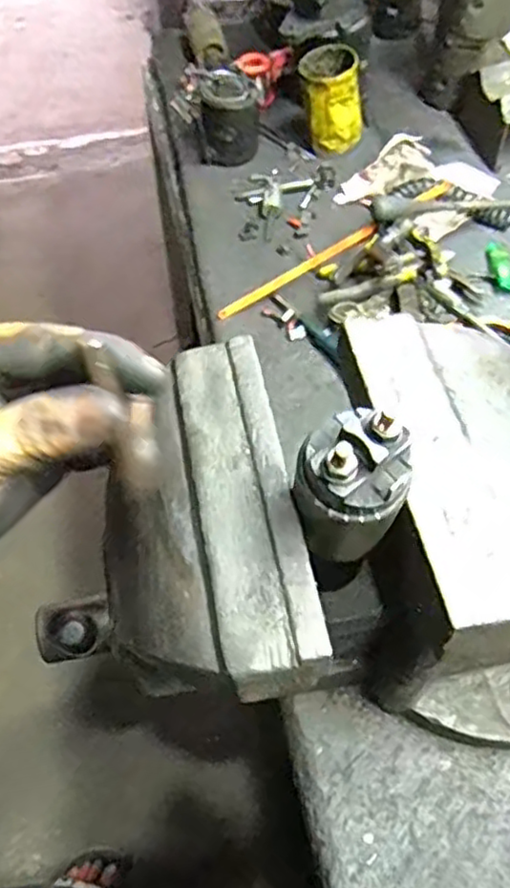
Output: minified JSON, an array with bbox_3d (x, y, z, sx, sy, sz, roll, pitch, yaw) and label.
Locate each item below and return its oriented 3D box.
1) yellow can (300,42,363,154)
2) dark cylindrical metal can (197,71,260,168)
[{"bbox_3d":[0.102,-0.461,0.920,0.081,0.102,0.084,-4,57,-1],"label":"yellow can"},{"bbox_3d":[-0.037,-0.444,0.936,0.080,0.091,0.085,-1,57,1],"label":"dark cylindrical metal can"}]

